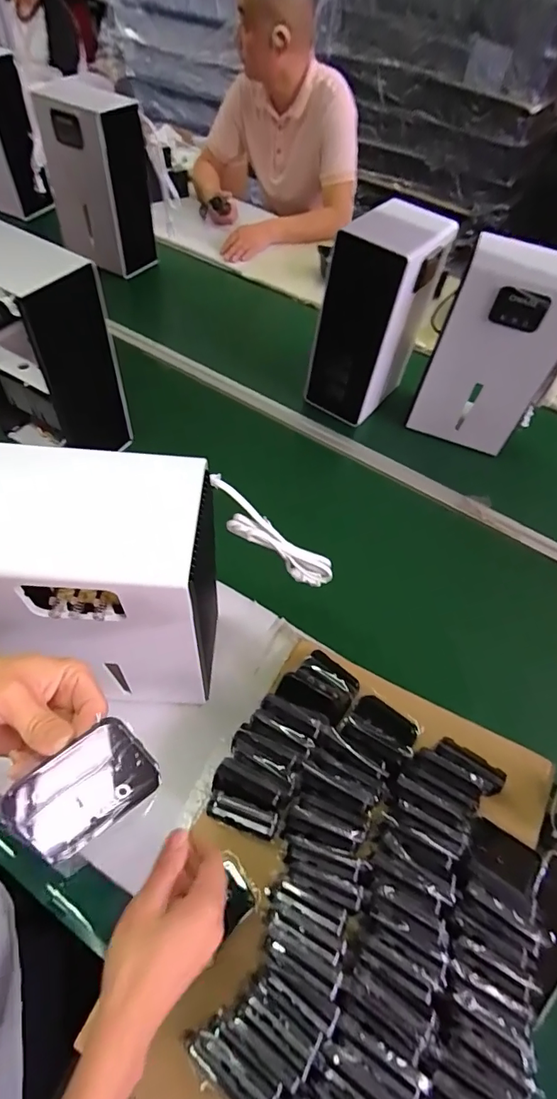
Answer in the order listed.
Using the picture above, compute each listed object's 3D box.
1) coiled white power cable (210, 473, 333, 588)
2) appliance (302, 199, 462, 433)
[{"bbox_3d":[-0.008,-0.009,0.527,0.063,0.206,0.032,-17,50,32],"label":"coiled white power cable"},{"bbox_3d":[0.191,-0.459,0.963,0.151,0.361,0.199,34,61,16],"label":"appliance"}]

